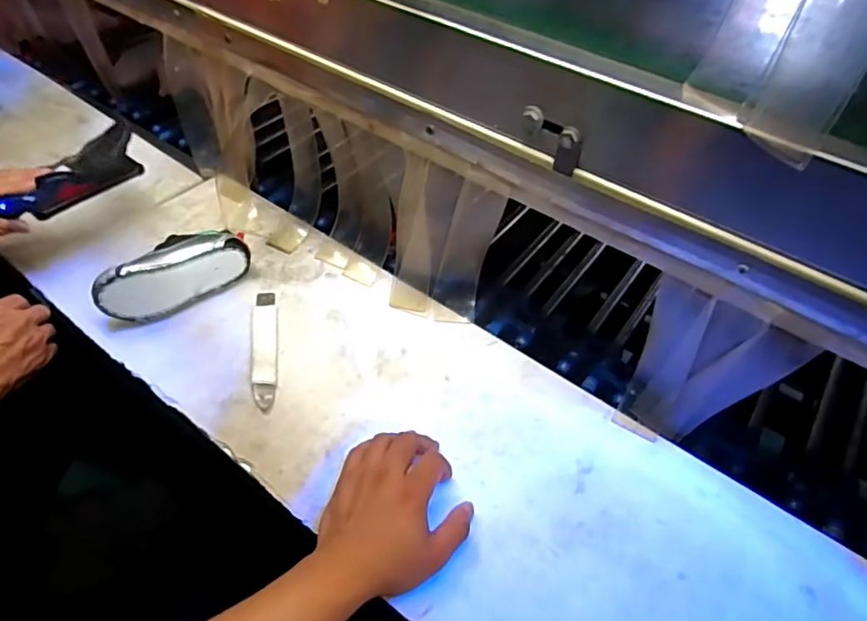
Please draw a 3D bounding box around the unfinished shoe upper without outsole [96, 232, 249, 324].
[{"bbox_3d":[-0.310,-0.051,0.672,0.170,0.074,0.070,-28,56,-24],"label":"unfinished shoe upper without outsole"}]

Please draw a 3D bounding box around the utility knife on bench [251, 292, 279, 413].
[{"bbox_3d":[-0.191,0.040,0.639,0.027,0.008,0.166,-7,50,-9],"label":"utility knife on bench"}]

